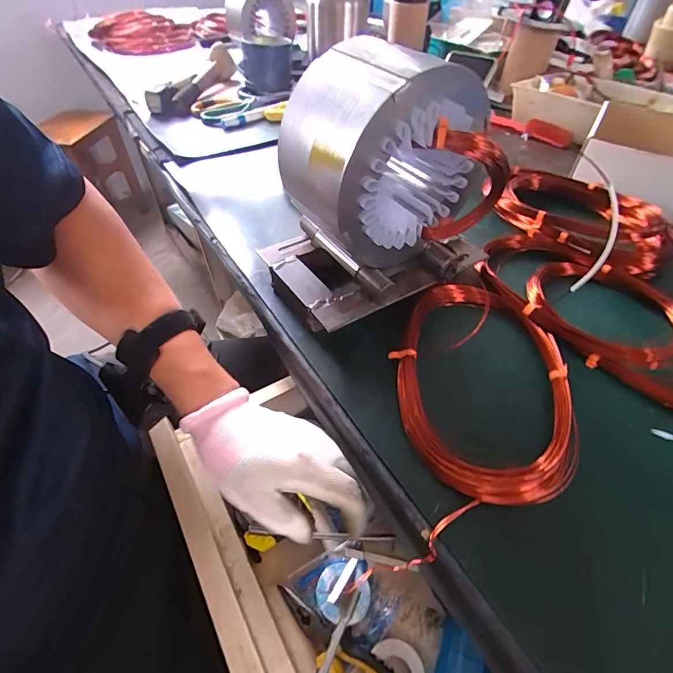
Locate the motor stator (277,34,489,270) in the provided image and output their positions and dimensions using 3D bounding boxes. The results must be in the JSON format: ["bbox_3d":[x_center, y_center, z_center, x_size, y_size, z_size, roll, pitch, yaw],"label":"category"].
[{"bbox_3d":[0.035,-0.148,0.326,0.130,0.137,0.121,-30,55,-25],"label":"motor stator"}]

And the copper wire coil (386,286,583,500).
[{"bbox_3d":[0.120,0.029,0.322,0.135,0.023,0.207,12,49,11],"label":"copper wire coil"}]

